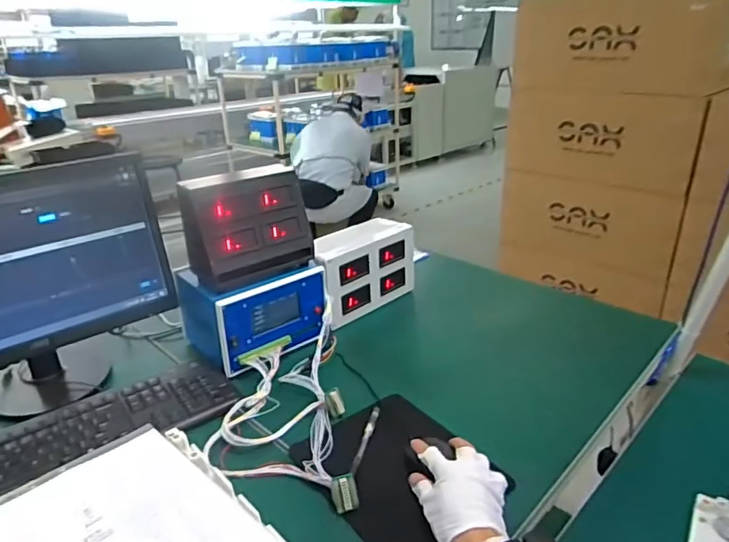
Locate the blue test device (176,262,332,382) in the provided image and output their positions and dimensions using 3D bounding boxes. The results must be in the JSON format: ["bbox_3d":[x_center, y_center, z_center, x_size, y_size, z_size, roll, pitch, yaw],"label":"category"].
[{"bbox_3d":[-0.197,0.059,0.947,0.215,0.133,0.181,-20,30,-35],"label":"blue test device"}]

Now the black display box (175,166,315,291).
[{"bbox_3d":[-0.197,-0.078,0.880,0.206,0.171,0.092,-18,29,-32],"label":"black display box"}]

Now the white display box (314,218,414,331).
[{"bbox_3d":[-0.009,-0.009,1.070,0.095,0.167,0.252,20,32,39],"label":"white display box"}]

